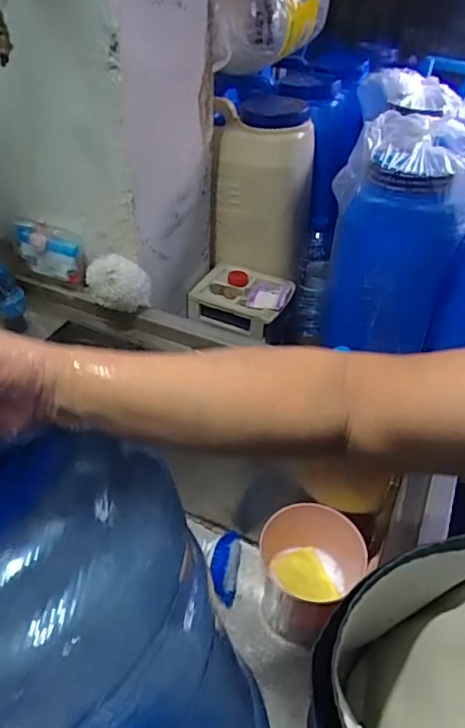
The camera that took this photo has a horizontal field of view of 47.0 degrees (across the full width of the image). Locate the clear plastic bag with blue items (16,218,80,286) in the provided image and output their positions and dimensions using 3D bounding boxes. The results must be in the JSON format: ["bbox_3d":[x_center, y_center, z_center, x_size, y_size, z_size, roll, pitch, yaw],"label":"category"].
[{"bbox_3d":[-0.273,-0.168,0.789,0.108,0.071,0.025,17,43,14],"label":"clear plastic bag with blue items"}]

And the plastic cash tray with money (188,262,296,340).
[{"bbox_3d":[0.020,-0.121,1.000,0.170,0.059,0.144,16,43,13],"label":"plastic cash tray with money"}]

